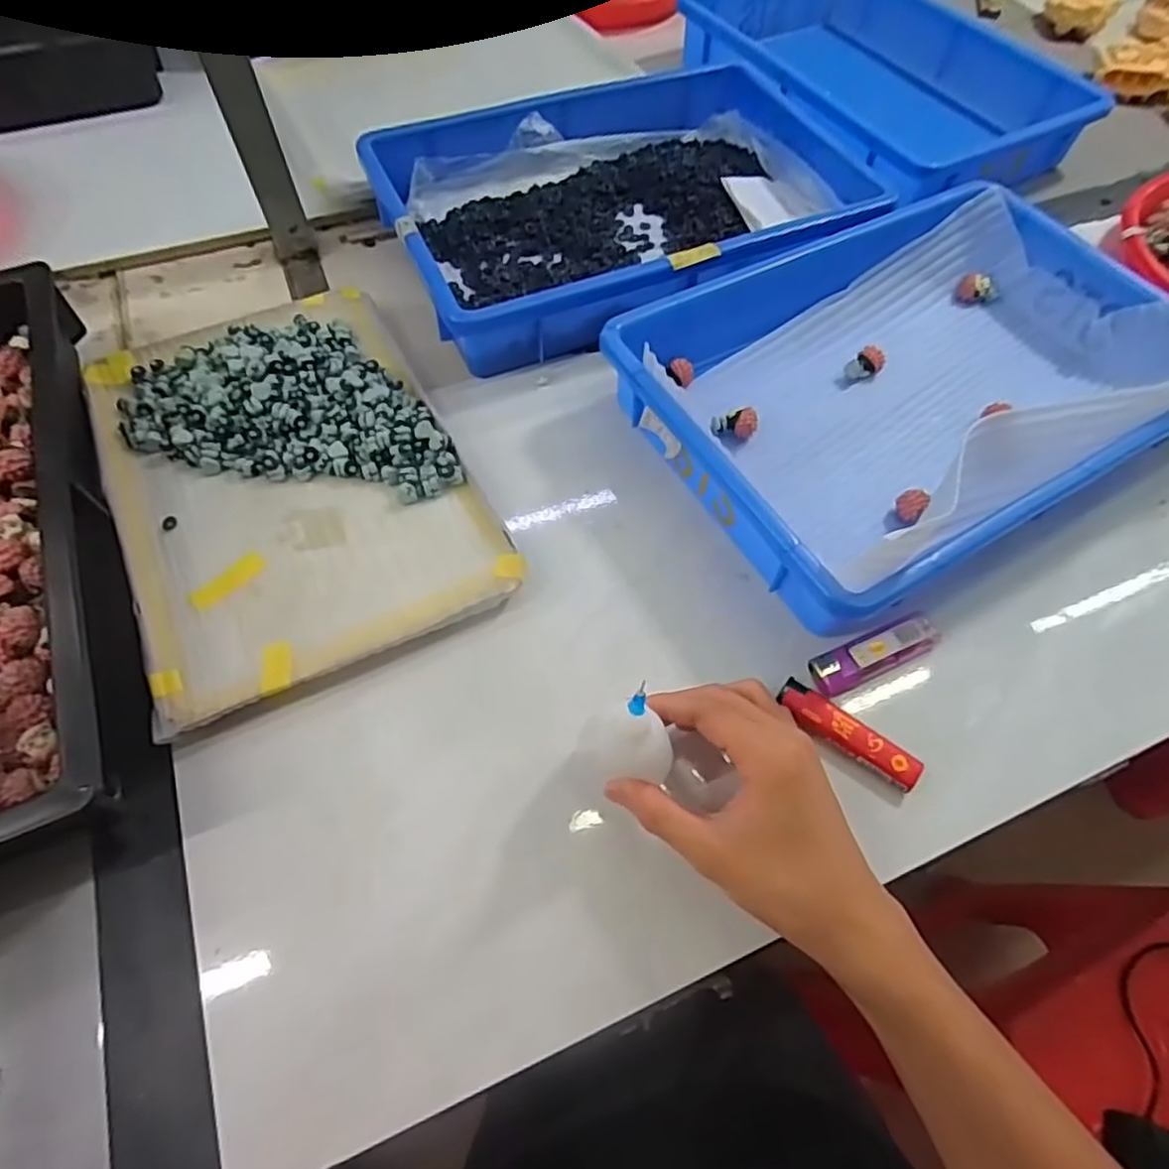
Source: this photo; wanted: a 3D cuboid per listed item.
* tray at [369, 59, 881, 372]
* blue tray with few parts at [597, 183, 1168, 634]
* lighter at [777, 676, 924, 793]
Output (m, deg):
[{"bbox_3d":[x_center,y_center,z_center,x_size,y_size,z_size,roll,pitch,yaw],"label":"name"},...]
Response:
[{"bbox_3d":[0.029,-0.307,0.542,0.355,0.057,0.238,-22,63,-14],"label":"tray"},{"bbox_3d":[0.222,-0.145,0.450,0.367,0.074,0.249,-27,65,-17],"label":"blue tray with few parts"},{"bbox_3d":[0.139,0.079,0.355,0.078,0.009,0.021,34,64,16],"label":"lighter"}]

